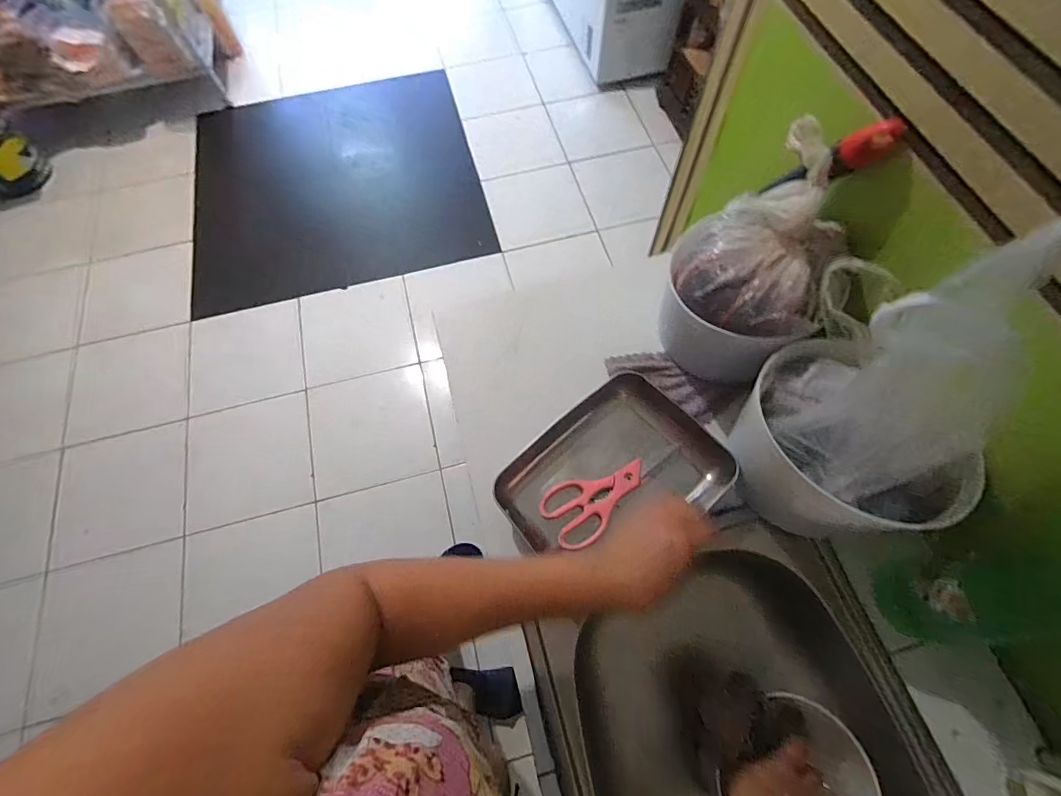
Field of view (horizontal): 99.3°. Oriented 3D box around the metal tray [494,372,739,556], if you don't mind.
[{"bbox_3d":[0.102,0.101,0.569,0.266,0.034,0.200,-35,71,-12],"label":"metal tray"}]

